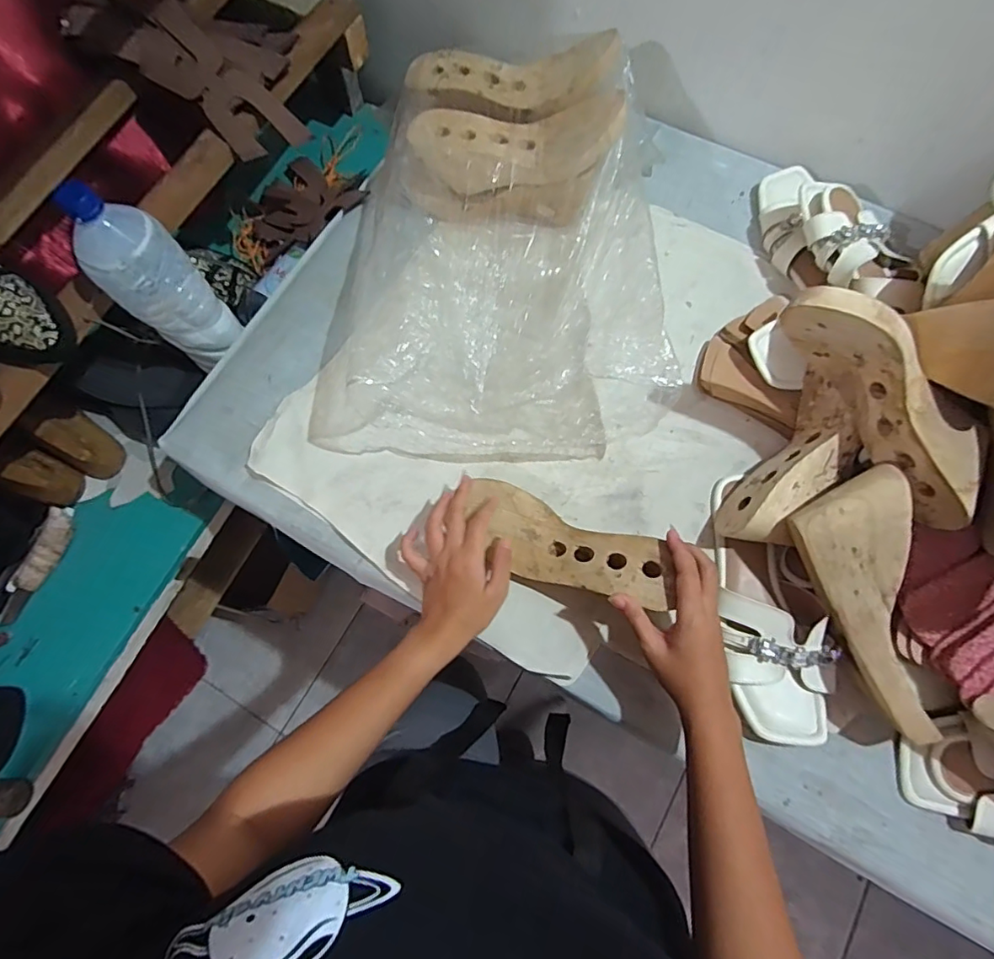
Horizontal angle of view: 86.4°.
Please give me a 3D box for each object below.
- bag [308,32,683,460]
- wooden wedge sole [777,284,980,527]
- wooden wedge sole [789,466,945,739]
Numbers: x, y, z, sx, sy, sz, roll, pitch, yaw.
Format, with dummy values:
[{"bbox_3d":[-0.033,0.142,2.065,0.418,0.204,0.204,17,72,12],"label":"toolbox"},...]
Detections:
[{"bbox_3d":[-0.022,-0.256,0.568,0.347,0.127,0.446,1,73,2],"label":"bag"},{"bbox_3d":[0.327,-0.068,0.436,0.065,0.074,0.229,-38,95,-10],"label":"wooden wedge sole"},{"bbox_3d":[0.307,0.105,0.446,0.075,0.058,0.221,-7,86,-1],"label":"wooden wedge sole"}]

